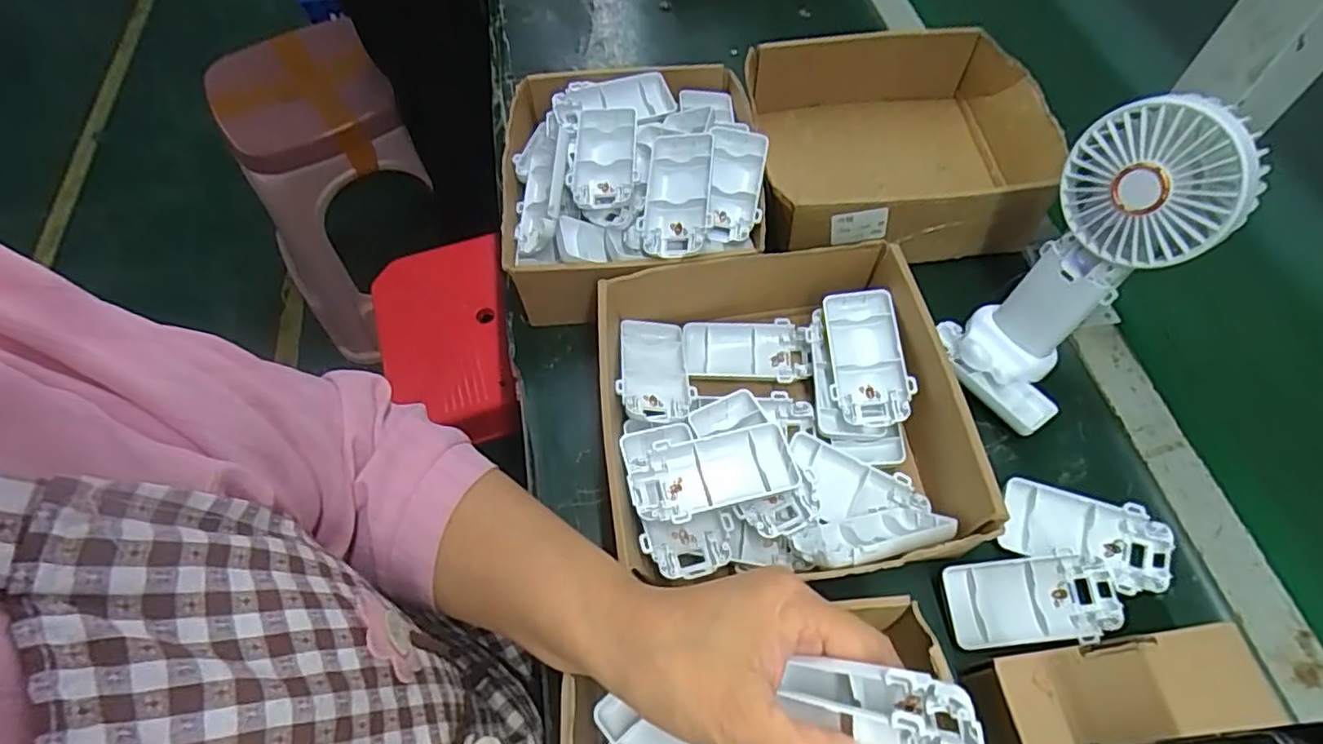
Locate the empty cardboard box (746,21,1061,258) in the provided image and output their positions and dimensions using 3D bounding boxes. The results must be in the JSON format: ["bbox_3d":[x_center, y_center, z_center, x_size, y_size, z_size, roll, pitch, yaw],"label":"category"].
[{"bbox_3d":[0.188,-0.187,0.540,0.232,0.072,0.203,-3,60,-1],"label":"empty cardboard box"}]

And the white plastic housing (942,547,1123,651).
[{"bbox_3d":[0.215,0.131,0.375,0.094,0.010,0.047,-7,60,-4],"label":"white plastic housing"}]

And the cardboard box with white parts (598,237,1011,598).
[{"bbox_3d":[0.076,0.025,0.414,0.222,0.062,0.206,-9,60,-5],"label":"cardboard box with white parts"}]

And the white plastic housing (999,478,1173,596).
[{"bbox_3d":[0.257,0.100,0.395,0.093,0.013,0.050,13,61,8],"label":"white plastic housing"}]

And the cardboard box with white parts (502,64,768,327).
[{"bbox_3d":[-0.021,-0.153,0.509,0.198,0.092,0.213,-8,60,-4],"label":"cardboard box with white parts"}]

